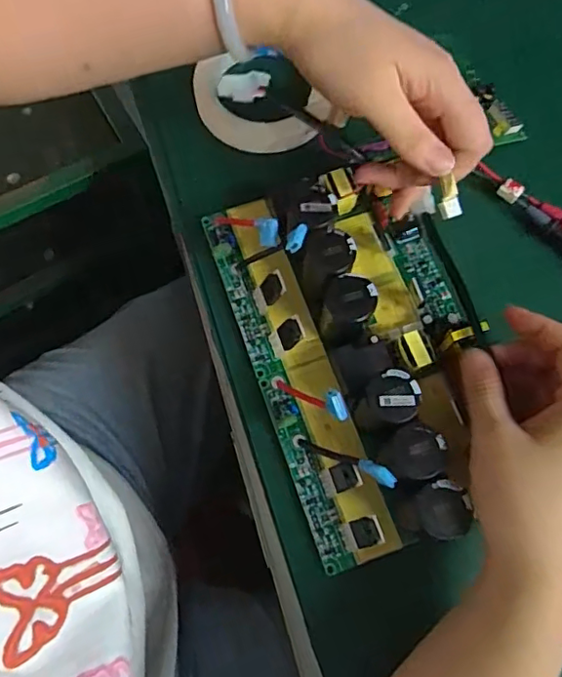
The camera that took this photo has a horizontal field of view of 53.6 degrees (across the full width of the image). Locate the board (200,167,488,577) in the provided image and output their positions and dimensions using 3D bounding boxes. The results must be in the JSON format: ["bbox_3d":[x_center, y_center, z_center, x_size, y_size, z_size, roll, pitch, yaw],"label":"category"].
[{"bbox_3d":[0.051,-0.003,0.333,0.139,0.057,0.237,-19,75,-6],"label":"board"}]

